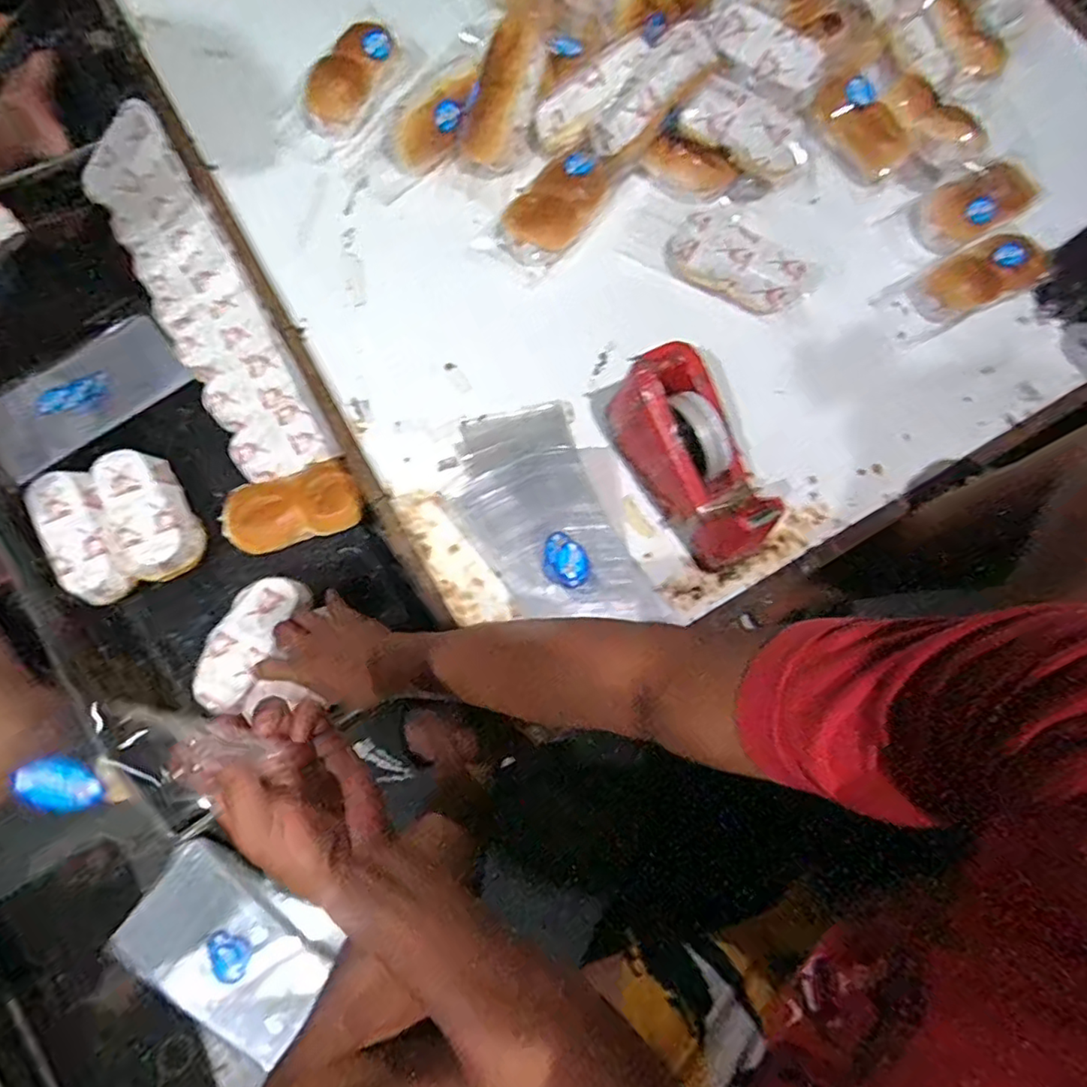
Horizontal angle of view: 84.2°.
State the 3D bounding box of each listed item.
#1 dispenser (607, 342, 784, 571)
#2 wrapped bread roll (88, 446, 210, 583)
[{"bbox_3d":[0.143,-0.078,0.568,0.080,0.105,0.198,-30,77,-13],"label":"dispenser"},{"bbox_3d":[-0.424,-0.035,0.647,0.074,0.045,0.149,-26,76,-12],"label":"wrapped bread roll"}]

